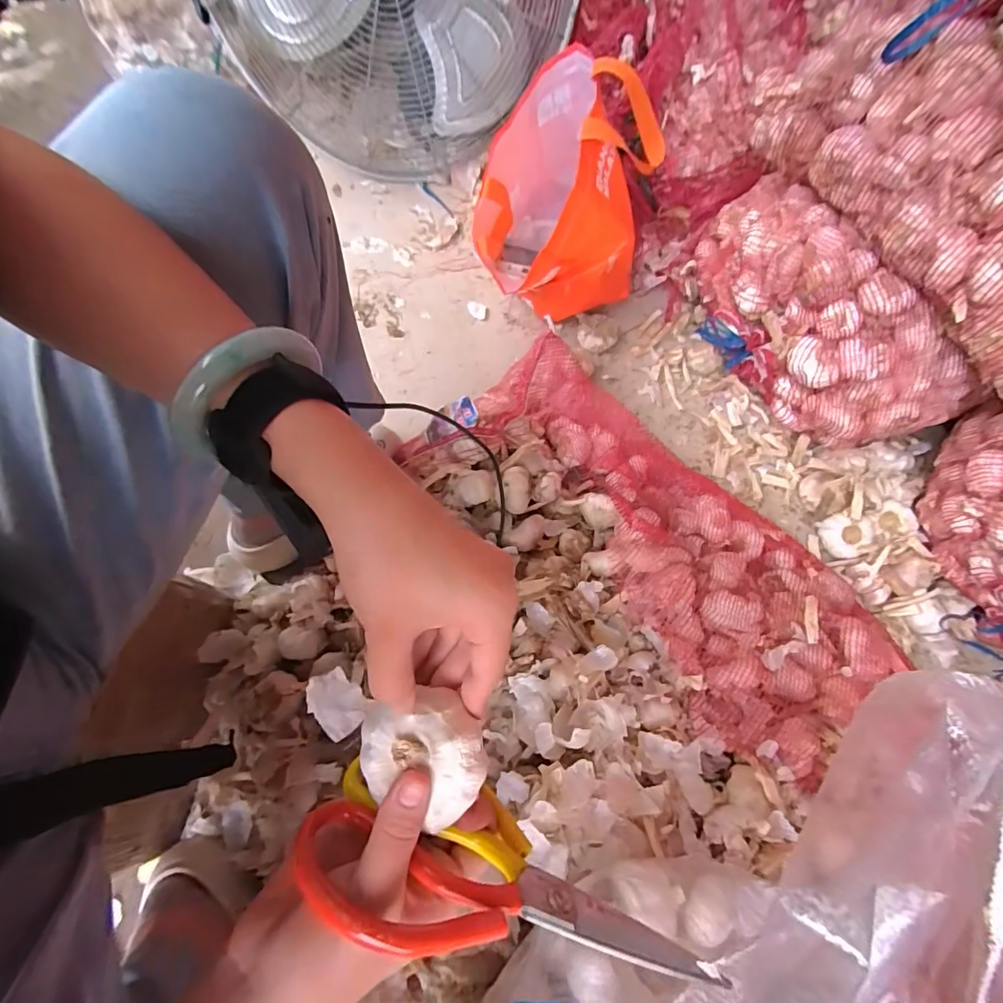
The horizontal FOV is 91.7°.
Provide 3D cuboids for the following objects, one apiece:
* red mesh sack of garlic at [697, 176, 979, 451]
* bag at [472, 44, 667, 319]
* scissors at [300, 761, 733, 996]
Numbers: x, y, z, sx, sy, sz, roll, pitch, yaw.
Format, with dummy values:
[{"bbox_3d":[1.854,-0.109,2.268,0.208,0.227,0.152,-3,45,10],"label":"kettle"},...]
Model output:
[{"bbox_3d":[0.377,-0.225,0.608,0.143,0.190,0.382,-35,74,-13],"label":"red mesh sack of garlic"},{"bbox_3d":[0.090,-0.397,0.670,0.202,0.288,0.264,13,69,4],"label":"bag"},{"bbox_3d":[-0.001,0.178,0.225,0.188,0.078,0.015,14,99,7],"label":"scissors"}]

